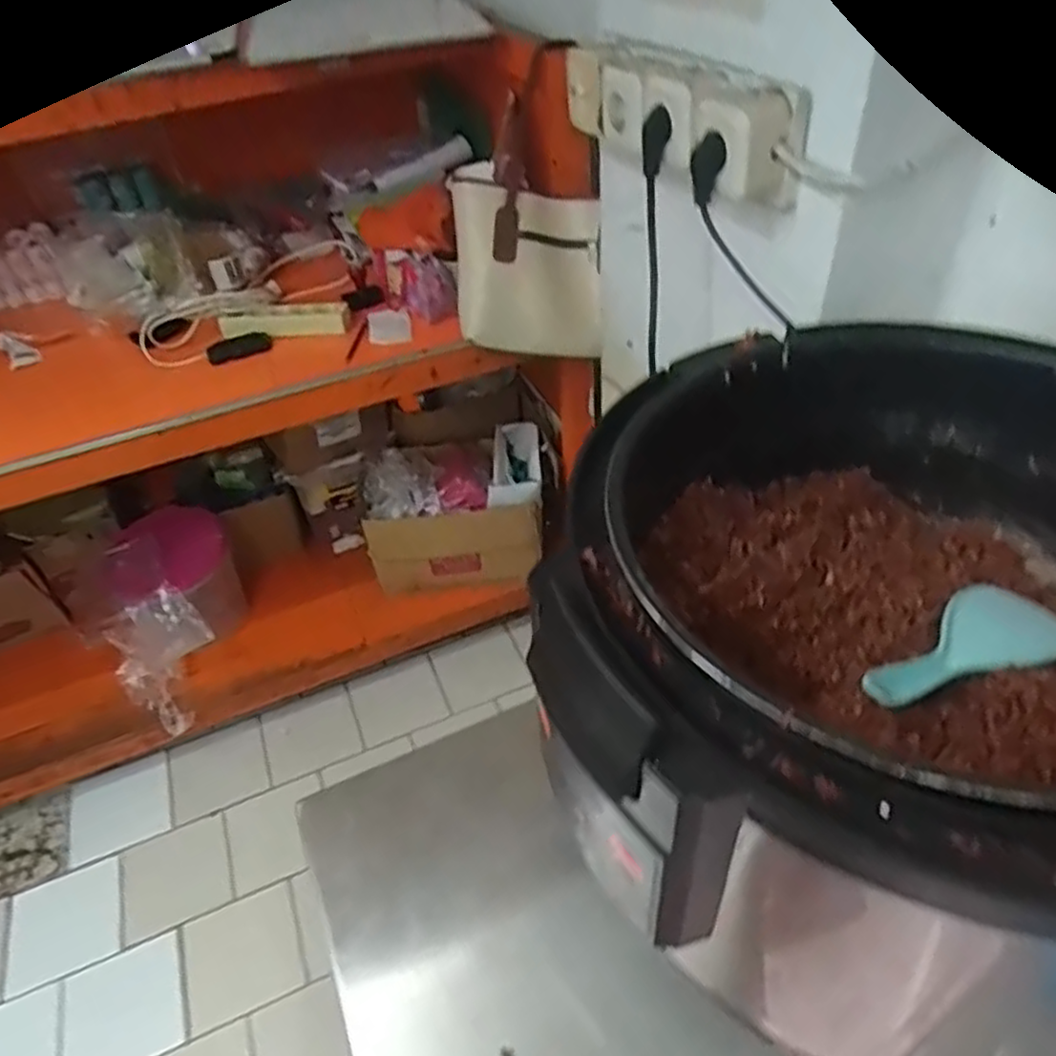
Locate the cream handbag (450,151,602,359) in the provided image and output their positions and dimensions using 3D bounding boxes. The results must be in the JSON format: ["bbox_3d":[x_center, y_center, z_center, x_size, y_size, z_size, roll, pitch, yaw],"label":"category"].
[{"bbox_3d":[0.003,-0.340,0.995,0.184,0.264,0.054,-3,42,3],"label":"cream handbag"}]

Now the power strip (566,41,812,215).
[{"bbox_3d":[0.124,-0.354,0.648,0.064,0.091,0.252,-24,45,-19],"label":"power strip"}]

